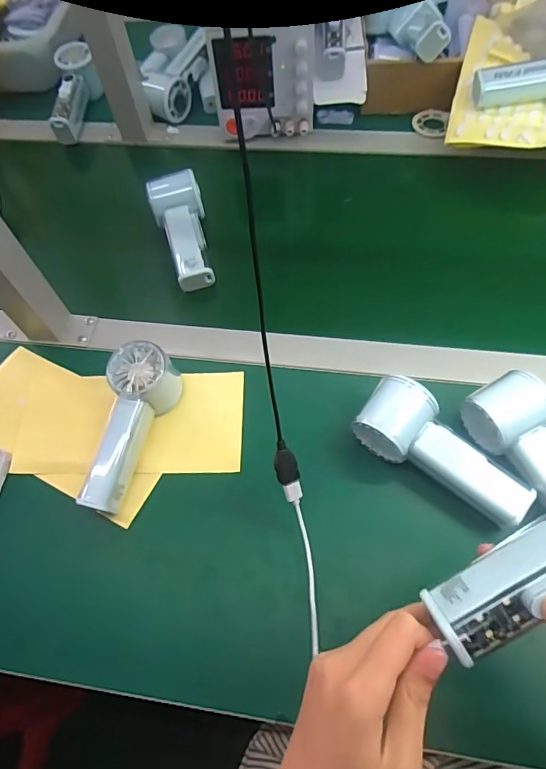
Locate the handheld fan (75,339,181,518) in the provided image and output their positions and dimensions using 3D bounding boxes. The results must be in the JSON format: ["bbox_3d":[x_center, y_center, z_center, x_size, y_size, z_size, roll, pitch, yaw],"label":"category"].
[{"bbox_3d":[-0.131,0.039,0.436,0.053,0.062,0.151,11,76,9],"label":"handheld fan"}]

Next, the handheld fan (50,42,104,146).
[{"bbox_3d":[-0.289,-0.430,0.694,0.055,0.055,0.161,-6,61,0],"label":"handheld fan"}]

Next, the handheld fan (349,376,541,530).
[{"bbox_3d":[0.139,0.060,0.396,0.061,0.047,0.150,-42,67,-18],"label":"handheld fan"}]

